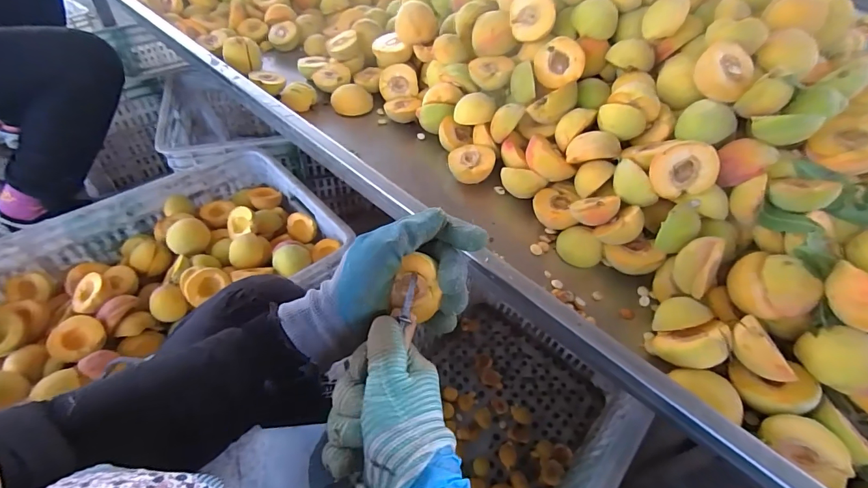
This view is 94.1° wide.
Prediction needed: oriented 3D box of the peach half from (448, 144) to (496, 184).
[{"bbox_3d":[0.052,-0.115,0.573,0.062,0.028,0.057,2,47,-2],"label":"peach half"}]

